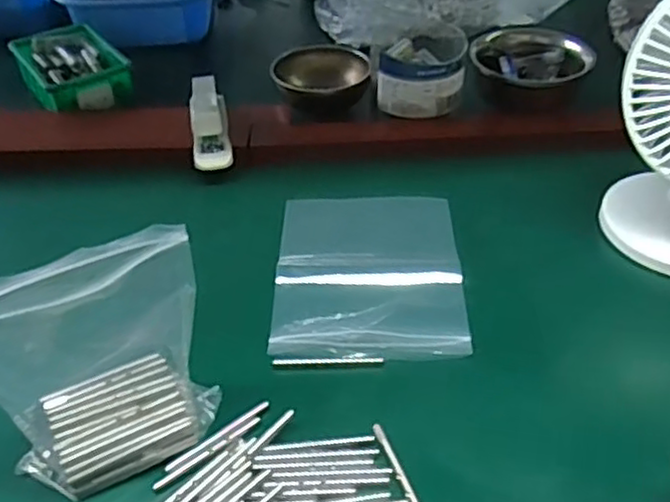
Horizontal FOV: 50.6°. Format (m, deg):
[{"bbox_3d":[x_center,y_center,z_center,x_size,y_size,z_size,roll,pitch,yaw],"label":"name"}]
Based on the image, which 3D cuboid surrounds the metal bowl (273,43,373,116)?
[{"bbox_3d":[-0.014,-0.193,0.784,0.104,0.032,0.104,0,40,0],"label":"metal bowl"}]

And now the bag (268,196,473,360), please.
[{"bbox_3d":[0.028,0.014,0.589,0.149,0.011,0.196,0,40,1],"label":"bag"}]

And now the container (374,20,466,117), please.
[{"bbox_3d":[0.093,-0.188,0.744,0.084,0.057,0.098,8,41,11],"label":"container"}]

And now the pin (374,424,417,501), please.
[{"bbox_3d":[0.041,0.139,0.441,0.006,0.004,0.080,-14,42,-15],"label":"pin"}]

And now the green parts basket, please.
[{"bbox_3d":[-0.302,-0.205,0.811,0.104,0.051,0.137,-23,45,-24],"label":"green parts basket"}]

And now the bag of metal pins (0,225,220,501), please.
[{"bbox_3d":[-0.147,0.064,0.414,0.140,0.150,0.076,-26,46,-26],"label":"bag of metal pins"}]

